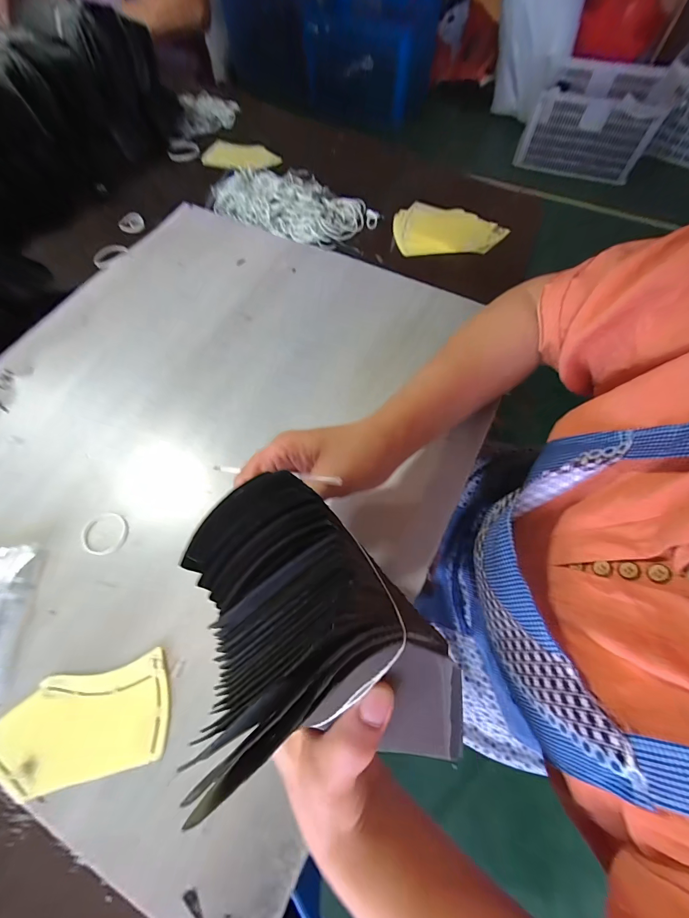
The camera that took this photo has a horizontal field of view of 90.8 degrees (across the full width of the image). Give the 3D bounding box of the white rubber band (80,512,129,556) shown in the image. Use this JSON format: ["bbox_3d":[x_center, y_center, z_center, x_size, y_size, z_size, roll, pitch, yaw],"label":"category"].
[{"bbox_3d":[-0.236,0.073,0.334,0.045,0.004,0.041,-1,66,2],"label":"white rubber band"}]

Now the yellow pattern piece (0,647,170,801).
[{"bbox_3d":[-0.210,0.209,0.267,0.138,0.005,0.072,-14,66,-3],"label":"yellow pattern piece"}]

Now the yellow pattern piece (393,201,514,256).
[{"bbox_3d":[0.160,-0.353,0.519,0.165,0.022,0.091,0,66,3],"label":"yellow pattern piece"}]

